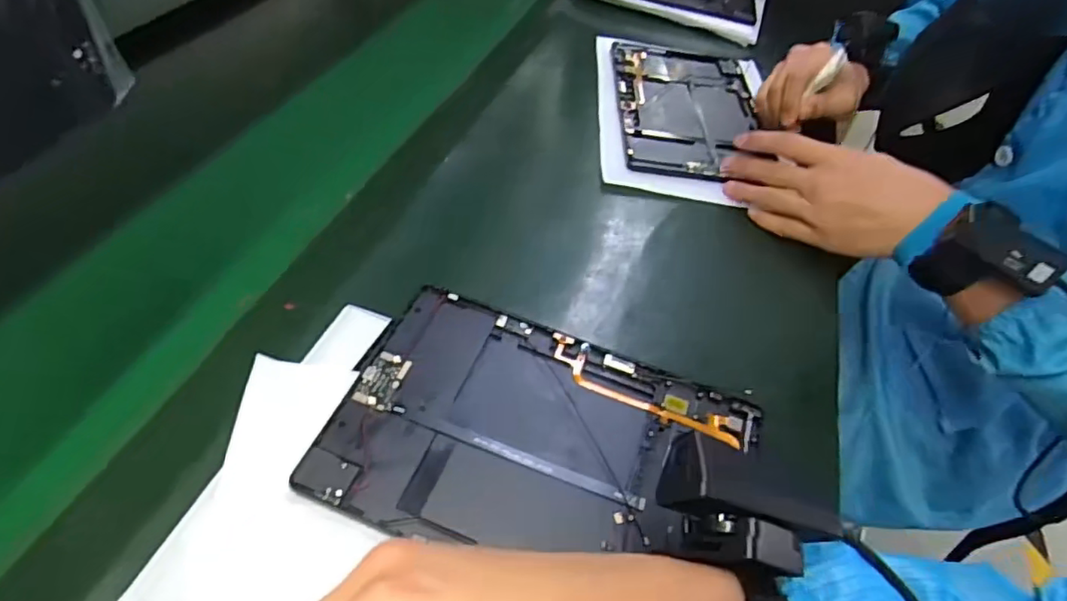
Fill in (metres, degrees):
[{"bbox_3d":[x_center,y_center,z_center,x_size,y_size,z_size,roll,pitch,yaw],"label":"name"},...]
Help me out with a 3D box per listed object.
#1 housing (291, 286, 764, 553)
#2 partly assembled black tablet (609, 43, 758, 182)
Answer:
[{"bbox_3d":[0.006,0.078,0.338,0.224,0.008,0.149,18,49,8],"label":"housing"},{"bbox_3d":[0.165,-0.209,0.623,0.151,0.010,0.237,4,49,-4],"label":"partly assembled black tablet"}]

